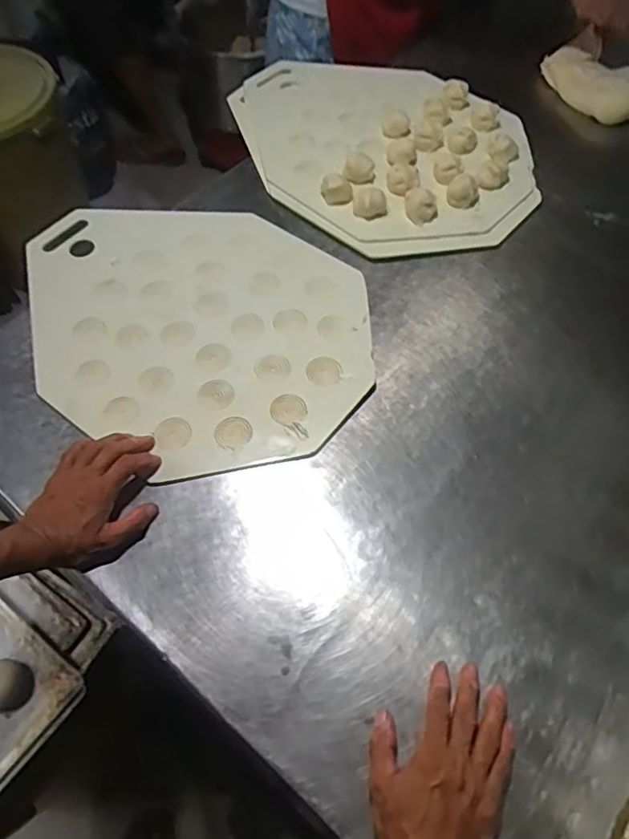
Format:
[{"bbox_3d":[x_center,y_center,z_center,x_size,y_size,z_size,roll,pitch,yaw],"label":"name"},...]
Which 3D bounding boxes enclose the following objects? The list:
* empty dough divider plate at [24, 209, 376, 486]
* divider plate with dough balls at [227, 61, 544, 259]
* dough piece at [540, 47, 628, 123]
[{"bbox_3d":[-0.156,-0.131,0.746,0.469,0.025,0.372,31,63,15],"label":"empty dough divider plate"},{"bbox_3d":[0.103,-0.455,0.945,0.533,0.051,0.393,37,65,18],"label":"divider plate with dough balls"},{"bbox_3d":[0.554,-0.595,1.045,0.302,0.057,0.145,40,65,19],"label":"dough piece"}]

